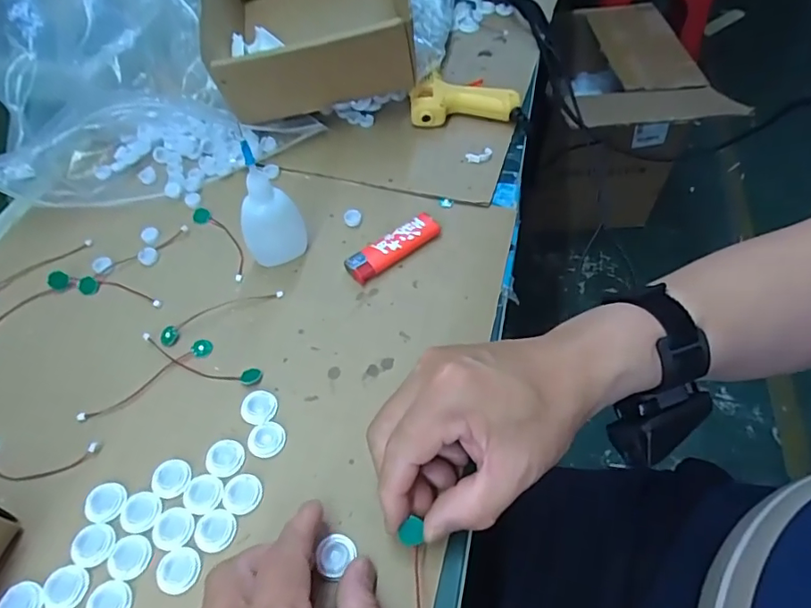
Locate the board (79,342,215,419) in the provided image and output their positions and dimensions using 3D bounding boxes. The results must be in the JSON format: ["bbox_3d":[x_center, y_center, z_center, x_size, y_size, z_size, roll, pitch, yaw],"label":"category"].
[{"bbox_3d":[-0.176,0.052,0.361,0.093,0.004,0.015,-33,60,-21],"label":"board"}]

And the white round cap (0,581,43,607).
[{"bbox_3d":[-0.205,0.159,0.280,0.022,0.004,0.022,0,54,1],"label":"white round cap"}]

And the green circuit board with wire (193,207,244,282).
[{"bbox_3d":[-0.149,-0.052,0.433,0.019,0.005,0.089,-31,59,-20],"label":"green circuit board with wire"}]

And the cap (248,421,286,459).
[{"bbox_3d":[-0.088,0.085,0.334,0.022,0.004,0.022,0,54,1],"label":"cap"}]

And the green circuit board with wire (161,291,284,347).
[{"bbox_3d":[-0.136,0.005,0.391,0.090,0.004,0.018,-26,58,-17],"label":"green circuit board with wire"}]

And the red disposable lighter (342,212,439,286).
[{"bbox_3d":[-0.008,-0.045,0.419,0.082,0.012,0.025,-30,59,-19],"label":"red disposable lighter"}]

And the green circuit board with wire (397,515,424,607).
[{"bbox_3d":[0.007,0.157,0.263,0.012,0.019,0.093,-6,52,-3],"label":"green circuit board with wire"}]

